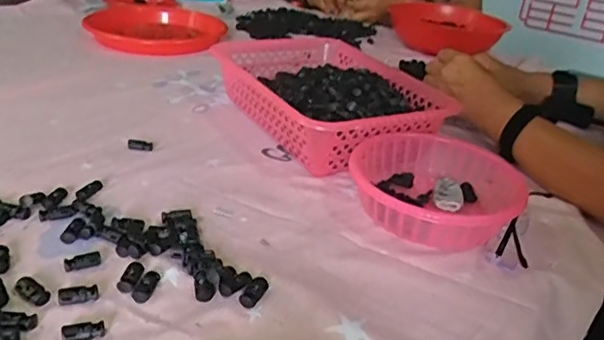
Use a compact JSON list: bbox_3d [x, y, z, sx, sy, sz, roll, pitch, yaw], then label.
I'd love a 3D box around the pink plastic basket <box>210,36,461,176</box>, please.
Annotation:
[{"bbox_3d":[0.029,-0.092,0.731,0.208,0.079,0.301,-10,32,-29],"label":"pink plastic basket"}]

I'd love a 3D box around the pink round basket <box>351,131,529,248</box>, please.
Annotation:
[{"bbox_3d":[0.123,0.019,0.571,0.164,0.056,0.158,5,28,-3],"label":"pink round basket"}]

